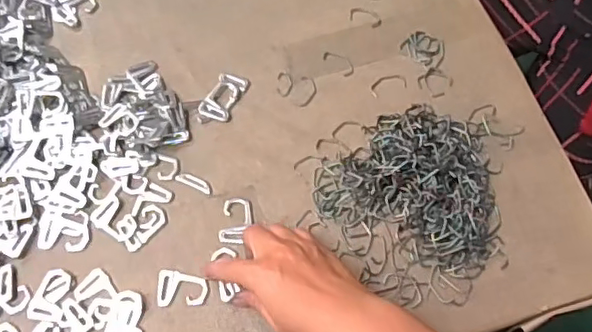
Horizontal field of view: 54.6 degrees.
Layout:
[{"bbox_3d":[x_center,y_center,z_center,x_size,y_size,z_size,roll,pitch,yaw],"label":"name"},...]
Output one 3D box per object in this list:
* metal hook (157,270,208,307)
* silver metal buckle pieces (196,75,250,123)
[{"bbox_3d":[-0.093,0.100,0.473,0.041,0.004,0.030,-2,65,1],"label":"metal hook"},{"bbox_3d":[-0.070,-0.064,0.548,0.030,0.004,0.059,23,68,13],"label":"silver metal buckle pieces"}]

